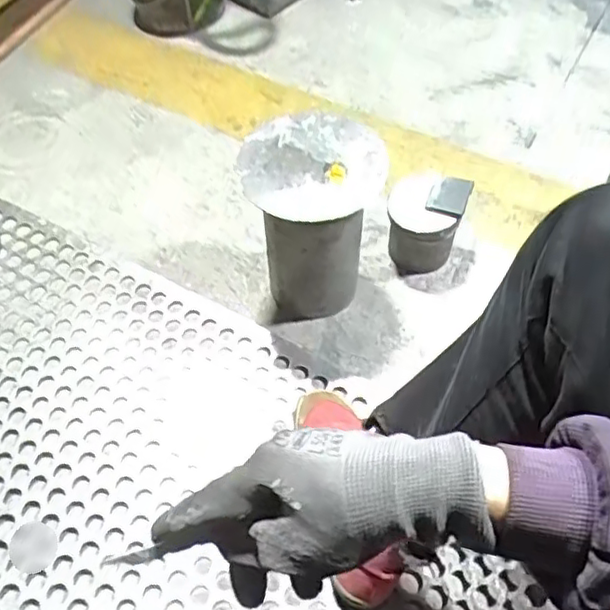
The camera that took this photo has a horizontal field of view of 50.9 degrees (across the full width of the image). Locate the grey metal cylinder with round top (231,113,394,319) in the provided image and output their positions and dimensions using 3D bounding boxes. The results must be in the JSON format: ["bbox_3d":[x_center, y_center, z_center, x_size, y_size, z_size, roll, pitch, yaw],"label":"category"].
[{"bbox_3d":[0.007,-0.088,0.720,0.137,0.211,0.150,16,58,12],"label":"grey metal cylinder with round top"}]

